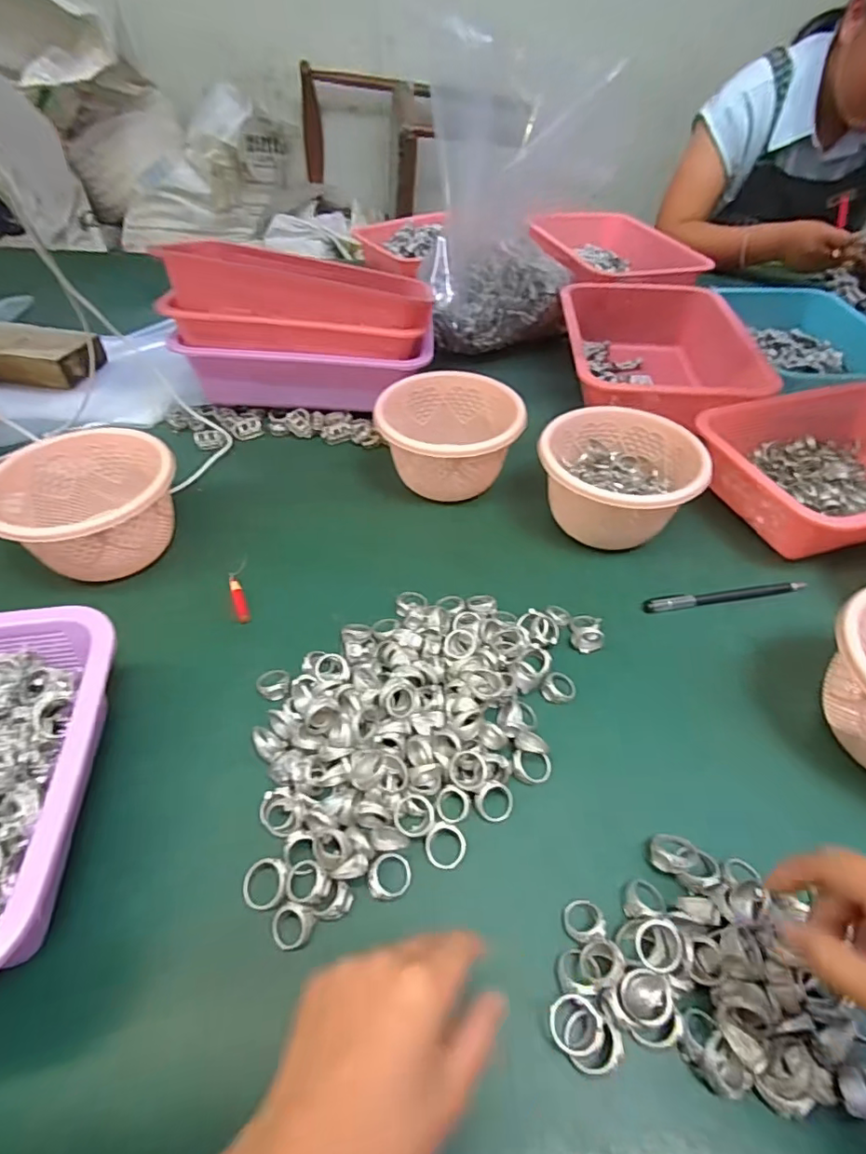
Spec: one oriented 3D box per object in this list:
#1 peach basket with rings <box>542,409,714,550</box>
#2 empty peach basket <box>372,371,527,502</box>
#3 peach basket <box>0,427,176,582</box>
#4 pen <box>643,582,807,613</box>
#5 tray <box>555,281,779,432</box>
[{"bbox_3d":[0.178,-0.093,0.525,0.145,0.080,0.131,21,51,17],"label":"peach basket with rings"},{"bbox_3d":[0.023,-0.140,0.573,0.124,0.093,0.132,-7,49,-6],"label":"empty peach basket"},{"bbox_3d":[-0.304,-0.064,0.489,0.147,0.077,0.139,-22,52,-19],"label":"peach basket"},{"bbox_3d":[0.261,0.018,0.482,0.151,0.008,0.016,-7,49,-6],"label":"pen"},{"bbox_3d":[0.285,-0.299,0.730,0.219,0.097,0.261,4,48,3],"label":"tray"}]

